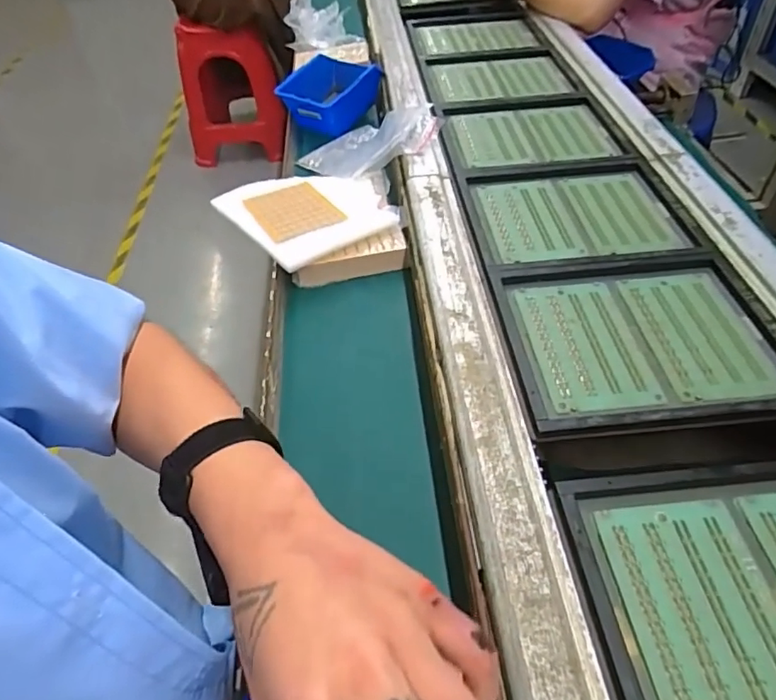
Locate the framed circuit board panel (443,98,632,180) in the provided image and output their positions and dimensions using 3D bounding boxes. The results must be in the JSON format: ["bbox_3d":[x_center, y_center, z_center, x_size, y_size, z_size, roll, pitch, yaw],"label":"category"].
[{"bbox_3d":[0.178,-0.271,0.698,0.212,0.013,0.168,-8,47,-3],"label":"framed circuit board panel"}]

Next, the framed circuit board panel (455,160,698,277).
[{"bbox_3d":[0.192,-0.143,0.585,0.212,0.016,0.174,-6,47,-1],"label":"framed circuit board panel"}]

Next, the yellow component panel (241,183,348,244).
[{"bbox_3d":[-0.110,-0.162,0.648,0.086,0.009,0.120,-25,44,-17],"label":"yellow component panel"}]

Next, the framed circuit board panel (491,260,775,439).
[{"bbox_3d":[0.207,-0.011,0.460,0.208,0.014,0.179,-4,47,1],"label":"framed circuit board panel"}]

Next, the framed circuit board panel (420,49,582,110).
[{"bbox_3d":[0.164,-0.409,0.826,0.208,0.017,0.202,-5,47,0],"label":"framed circuit board panel"}]

